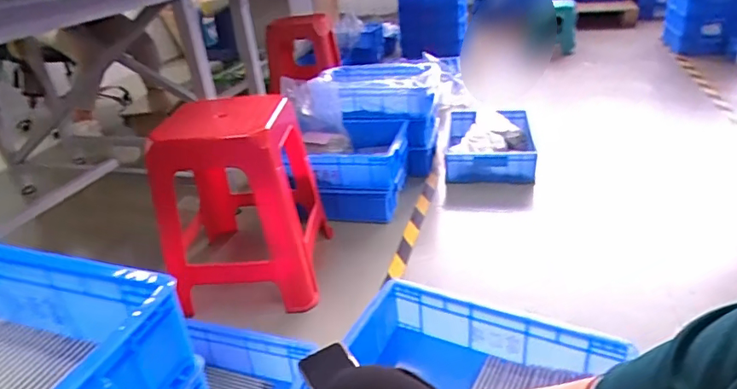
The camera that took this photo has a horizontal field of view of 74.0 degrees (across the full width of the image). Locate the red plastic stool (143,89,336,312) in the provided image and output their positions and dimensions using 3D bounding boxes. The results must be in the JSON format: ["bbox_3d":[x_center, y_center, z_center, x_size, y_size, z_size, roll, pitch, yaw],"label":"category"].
[{"bbox_3d":[-0.312,0.002,1.226,0.342,0.462,0.349,-3,28,6],"label":"red plastic stool"}]

